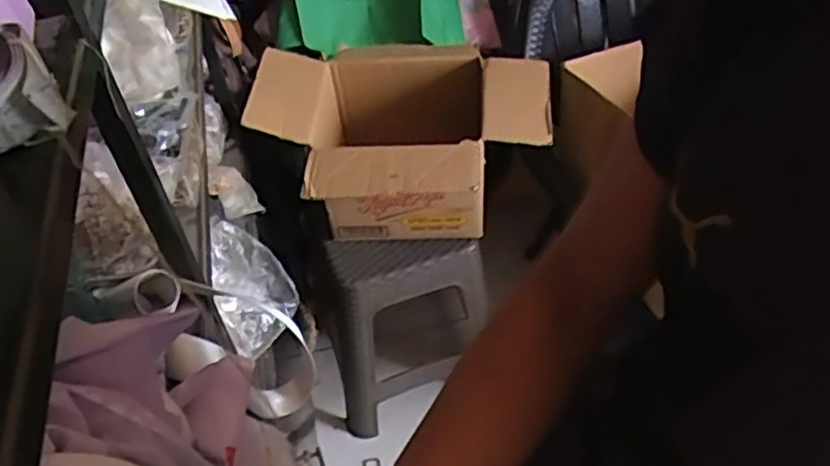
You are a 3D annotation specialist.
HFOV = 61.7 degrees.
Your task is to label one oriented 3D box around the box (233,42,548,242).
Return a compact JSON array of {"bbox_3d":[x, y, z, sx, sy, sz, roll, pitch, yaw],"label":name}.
[{"bbox_3d":[-0.012,-0.149,1.207,0.464,0.261,0.374,-3,48,1],"label":"box"}]

